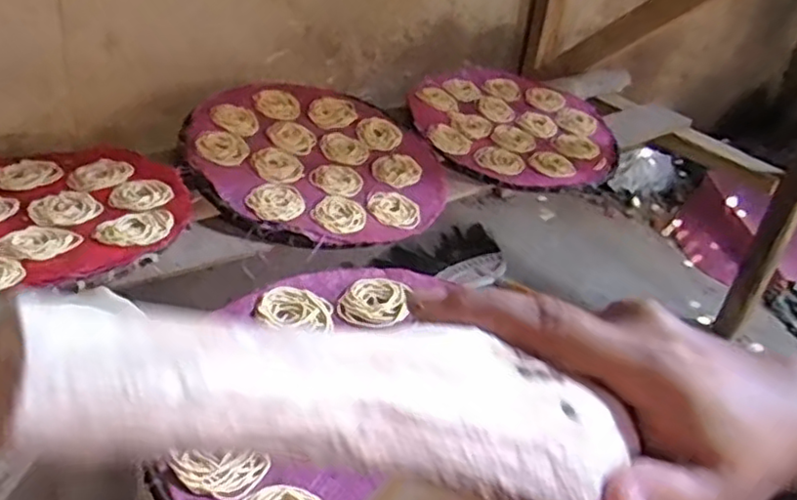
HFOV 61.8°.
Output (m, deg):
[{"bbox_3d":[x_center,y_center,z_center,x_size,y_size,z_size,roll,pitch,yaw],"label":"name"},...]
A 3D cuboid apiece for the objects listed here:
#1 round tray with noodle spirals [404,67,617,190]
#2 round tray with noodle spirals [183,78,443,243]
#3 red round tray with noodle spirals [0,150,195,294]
[{"bbox_3d":[0.193,-0.212,1.120,0.344,0.026,0.351,8,43,-7],"label":"round tray with noodle spirals"},{"bbox_3d":[-0.113,-0.127,0.928,0.345,0.019,0.351,10,43,-9],"label":"round tray with noodle spirals"},{"bbox_3d":[-0.395,-0.031,0.680,0.338,0.040,0.318,5,33,-3],"label":"red round tray with noodle spirals"}]

